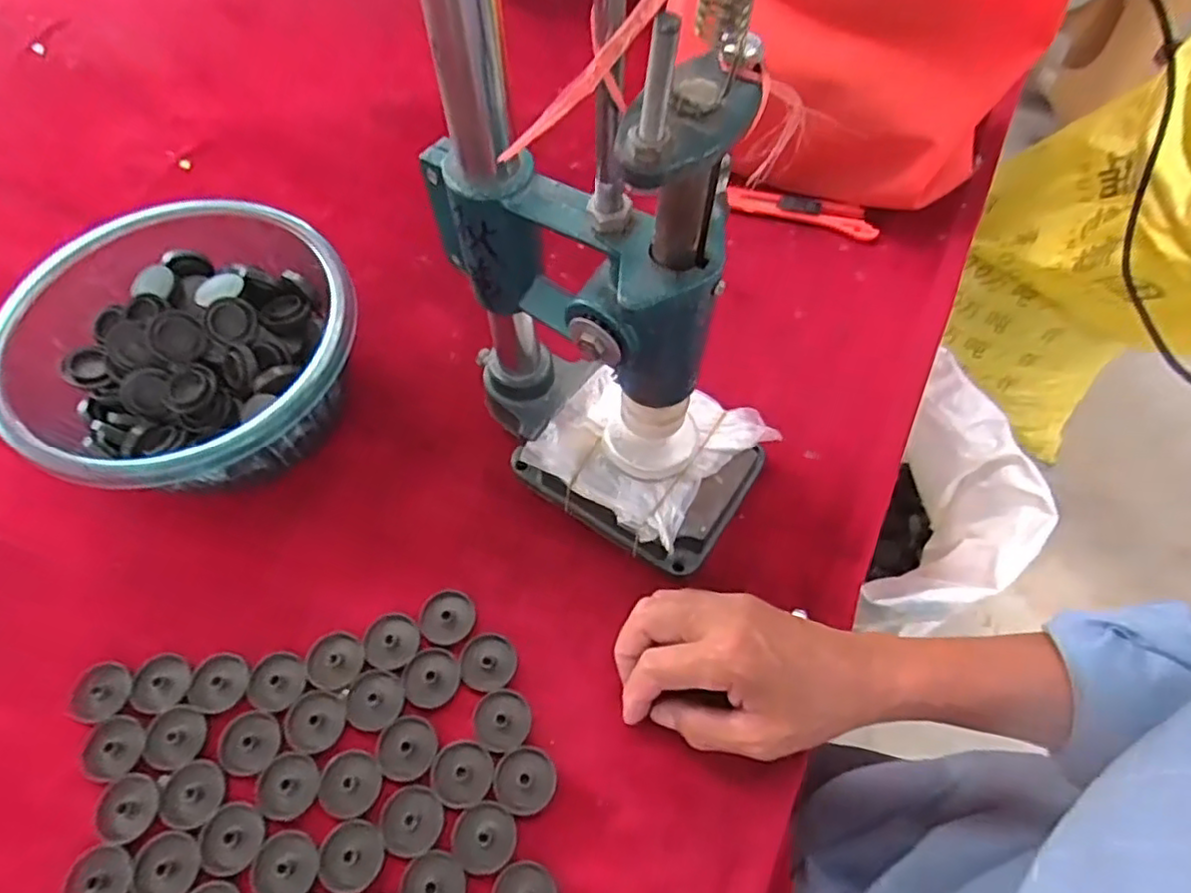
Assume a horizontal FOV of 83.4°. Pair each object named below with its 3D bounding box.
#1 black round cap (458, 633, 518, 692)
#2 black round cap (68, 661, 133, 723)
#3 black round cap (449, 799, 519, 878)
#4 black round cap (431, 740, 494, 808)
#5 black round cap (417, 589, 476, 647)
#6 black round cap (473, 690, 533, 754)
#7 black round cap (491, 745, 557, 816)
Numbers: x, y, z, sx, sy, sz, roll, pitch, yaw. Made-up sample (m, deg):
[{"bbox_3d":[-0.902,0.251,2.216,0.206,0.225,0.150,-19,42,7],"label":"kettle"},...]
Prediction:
[{"bbox_3d":[-0.065,0.129,0.401,0.034,0.004,0.032,0,60,0],"label":"black round cap"},{"bbox_3d":[-0.293,0.146,0.395,0.032,0.006,0.032,0,60,0],"label":"black round cap"},{"bbox_3d":[-0.060,0.208,0.356,0.034,0.004,0.033,0,60,0],"label":"black round cap"},{"bbox_3d":[-0.074,0.181,0.369,0.033,0.004,0.032,0,60,0],"label":"black round cap"},{"bbox_3d":[-0.092,0.105,0.413,0.034,0.004,0.033,0,60,0],"label":"black round cap"},{"bbox_3d":[-0.054,0.159,0.387,0.032,0.004,0.032,0,60,0],"label":"black round cap"},{"bbox_3d":[-0.039,0.185,0.370,0.033,0.004,0.033,0,60,0],"label":"black round cap"}]

